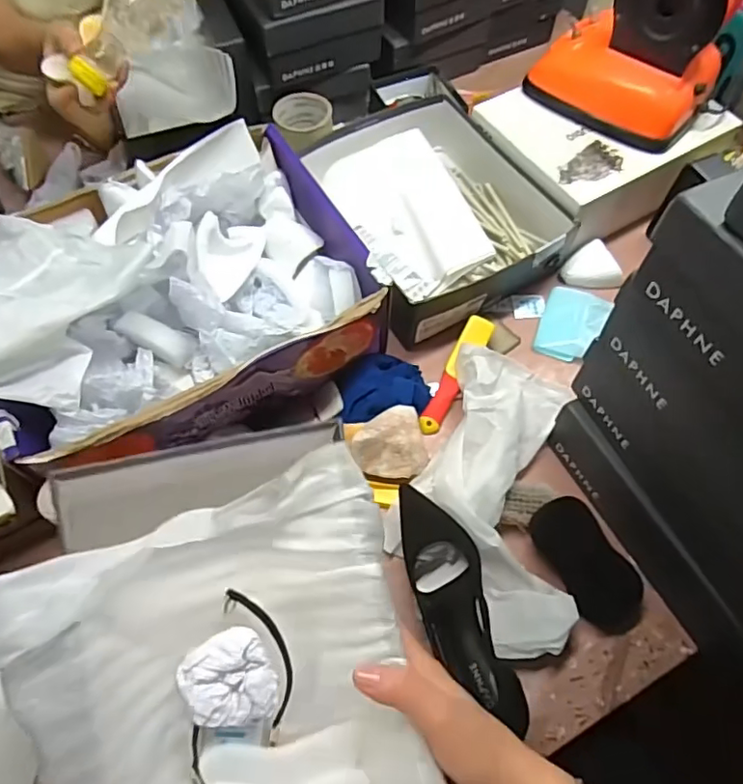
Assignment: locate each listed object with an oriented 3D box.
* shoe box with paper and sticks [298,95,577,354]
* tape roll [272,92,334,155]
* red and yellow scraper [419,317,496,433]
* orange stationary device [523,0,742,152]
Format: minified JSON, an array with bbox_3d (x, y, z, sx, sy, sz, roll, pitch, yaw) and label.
[{"bbox_3d":[0.072,-0.258,0.786,0.284,0.104,0.335,-25,65,-13],"label":"shoe box with paper and sticks"},{"bbox_3d":[-0.098,-0.390,0.851,0.083,0.045,0.091,0,62,0],"label":"tape roll"},{"bbox_3d":[0.102,-0.022,0.704,0.033,0.018,0.161,27,80,13],"label":"red and yellow scraper"},{"bbox_3d":[0.326,-0.445,0.708,0.218,0.210,0.123,26,65,13],"label":"orange stationary device"}]

